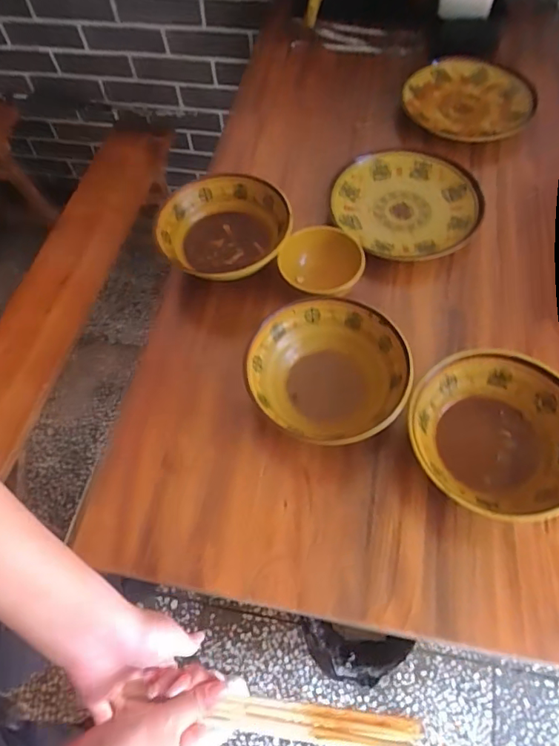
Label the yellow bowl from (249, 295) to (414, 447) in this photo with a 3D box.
[{"bbox_3d":[0.058,0.003,0.602,0.178,0.067,0.175,-1,62,3],"label":"yellow bowl"}]

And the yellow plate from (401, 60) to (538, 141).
[{"bbox_3d":[0.323,-0.473,0.877,0.193,0.020,0.214,-31,64,-13],"label":"yellow plate"}]

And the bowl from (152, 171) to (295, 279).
[{"bbox_3d":[-0.074,-0.192,0.708,0.174,0.070,0.177,-1,62,3],"label":"bowl"}]

